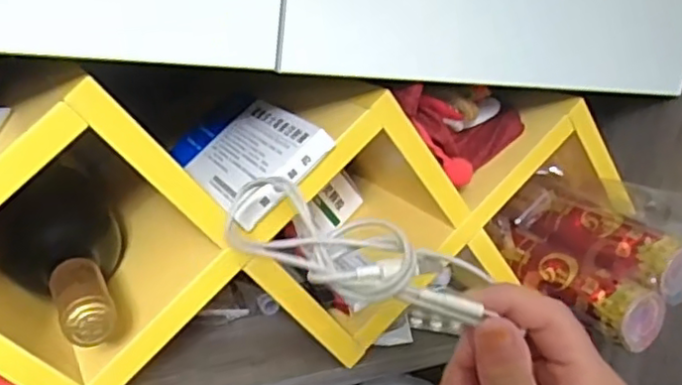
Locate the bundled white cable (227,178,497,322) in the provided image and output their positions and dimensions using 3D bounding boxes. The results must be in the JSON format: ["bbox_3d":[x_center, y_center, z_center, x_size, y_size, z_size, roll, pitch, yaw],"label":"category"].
[{"bbox_3d":[-0.001,0.025,0.295,0.138,0.032,0.032,18,19,36],"label":"bundled white cable"}]

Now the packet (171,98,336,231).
[{"bbox_3d":[-0.065,-0.029,0.444,0.013,0.074,0.139,50,-9,-36],"label":"packet"}]

